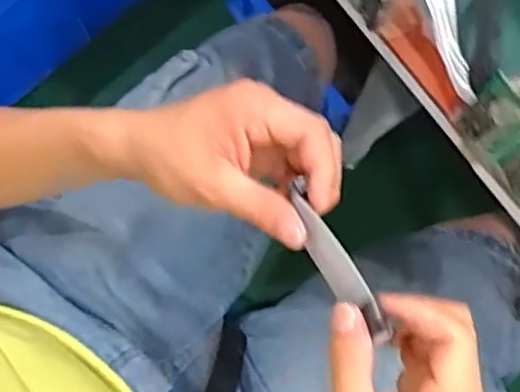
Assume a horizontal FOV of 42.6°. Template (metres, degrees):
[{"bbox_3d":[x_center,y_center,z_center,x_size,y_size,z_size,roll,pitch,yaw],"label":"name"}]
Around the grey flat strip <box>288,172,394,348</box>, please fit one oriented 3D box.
[{"bbox_3d":[0.040,0.036,0.358,0.017,0.012,0.095,-28,71,-6],"label":"grey flat strip"}]

